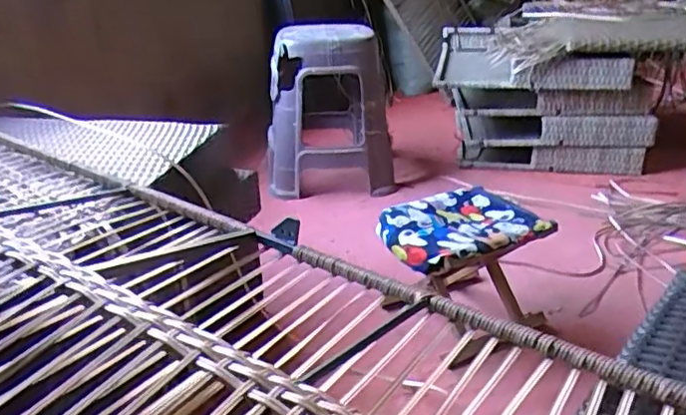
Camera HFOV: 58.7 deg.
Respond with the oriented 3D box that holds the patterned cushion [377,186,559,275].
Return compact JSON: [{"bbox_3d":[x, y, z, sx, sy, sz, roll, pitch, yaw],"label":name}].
[{"bbox_3d":[0.235,0.040,1.256,0.302,0.056,0.237,-15,29,-25],"label":"patterned cushion"}]

